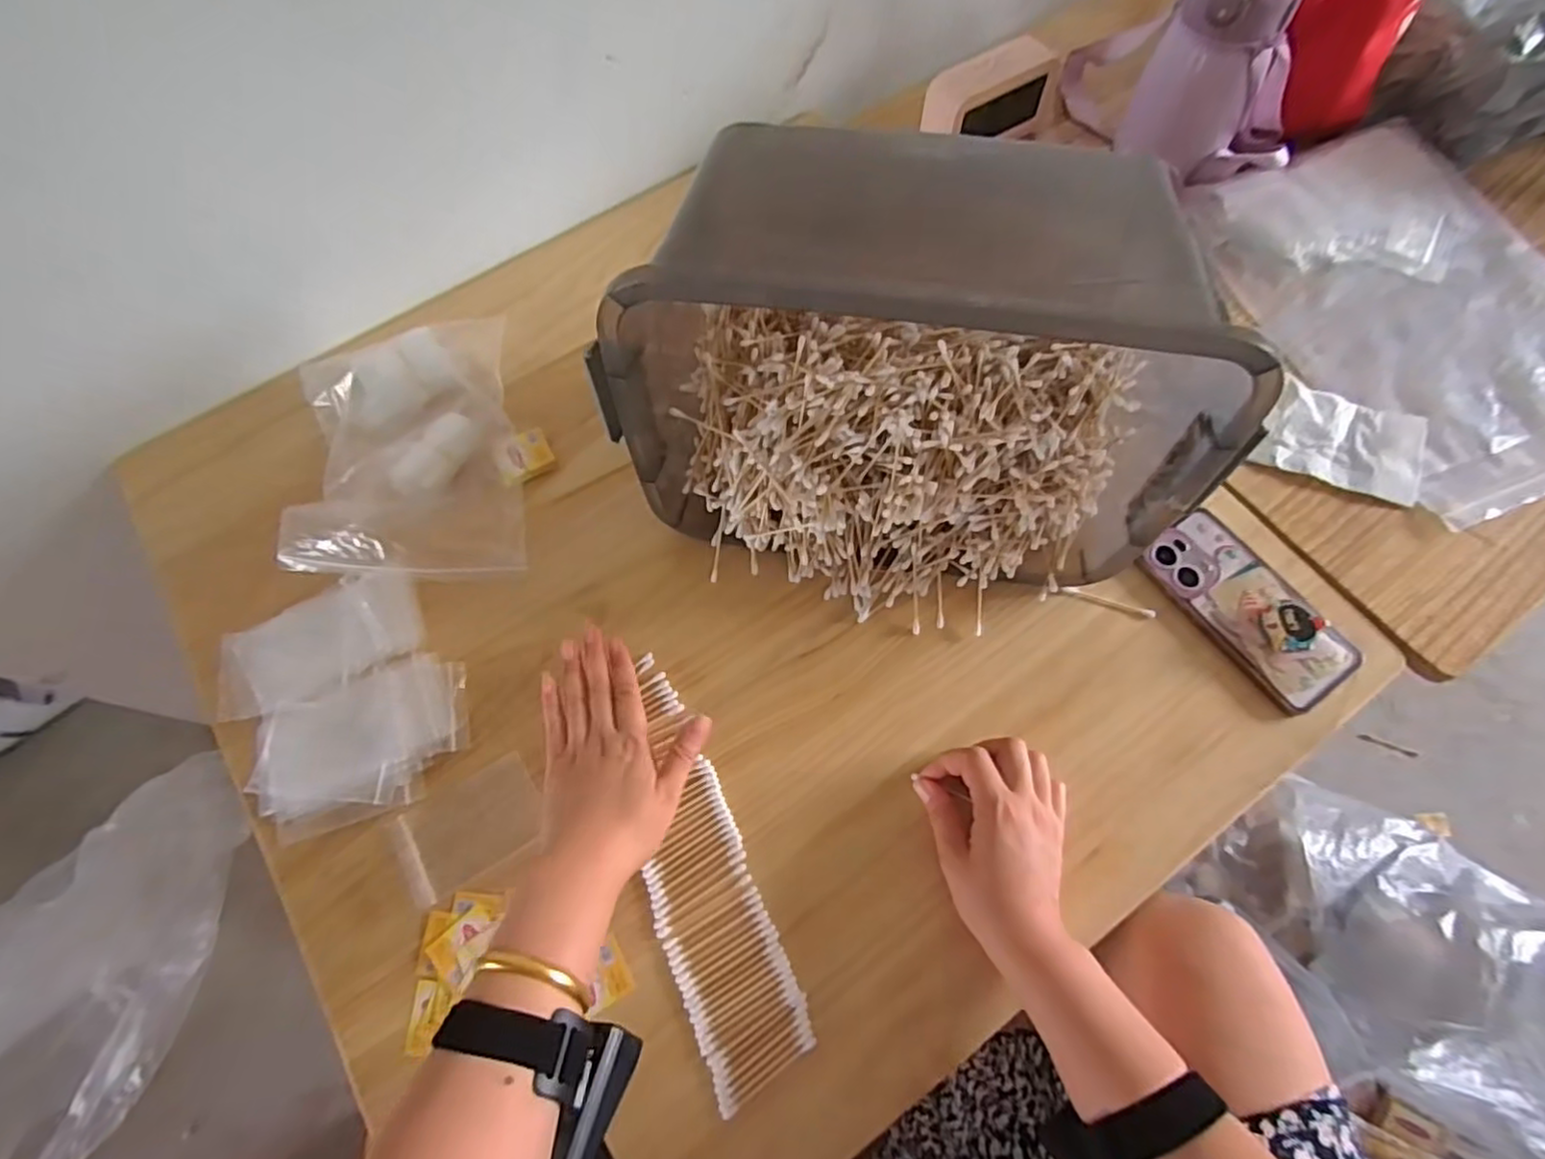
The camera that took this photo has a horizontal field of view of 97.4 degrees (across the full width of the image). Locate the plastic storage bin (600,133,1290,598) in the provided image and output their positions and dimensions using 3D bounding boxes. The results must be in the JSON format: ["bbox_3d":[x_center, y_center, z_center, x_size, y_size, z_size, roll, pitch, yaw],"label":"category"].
[{"bbox_3d":[0.091,-0.133,0.477,0.392,0.223,0.226,9,70,4],"label":"plastic storage bin"}]

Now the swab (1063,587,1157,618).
[{"bbox_3d":[0.267,0.018,0.540,0.069,0.008,0.008,20,71,8],"label":"swab"}]

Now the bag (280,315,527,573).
[{"bbox_3d":[-0.310,-0.119,0.572,0.174,0.046,0.246,-11,69,-3],"label":"bag"}]

